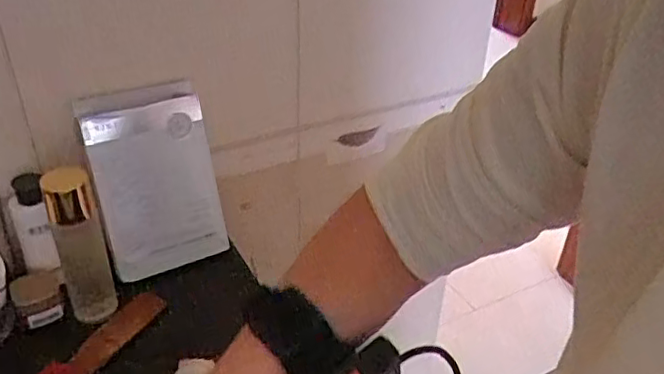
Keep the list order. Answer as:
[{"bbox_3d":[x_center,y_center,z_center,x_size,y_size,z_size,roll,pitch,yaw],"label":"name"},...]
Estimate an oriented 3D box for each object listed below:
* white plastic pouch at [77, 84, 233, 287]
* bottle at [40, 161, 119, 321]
[{"bbox_3d":[-0.191,-0.007,0.671,0.126,0.198,0.038,-16,16,-25],"label":"white plastic pouch"},{"bbox_3d":[-0.239,0.052,0.583,0.043,0.161,0.032,-10,36,-17],"label":"bottle"}]

